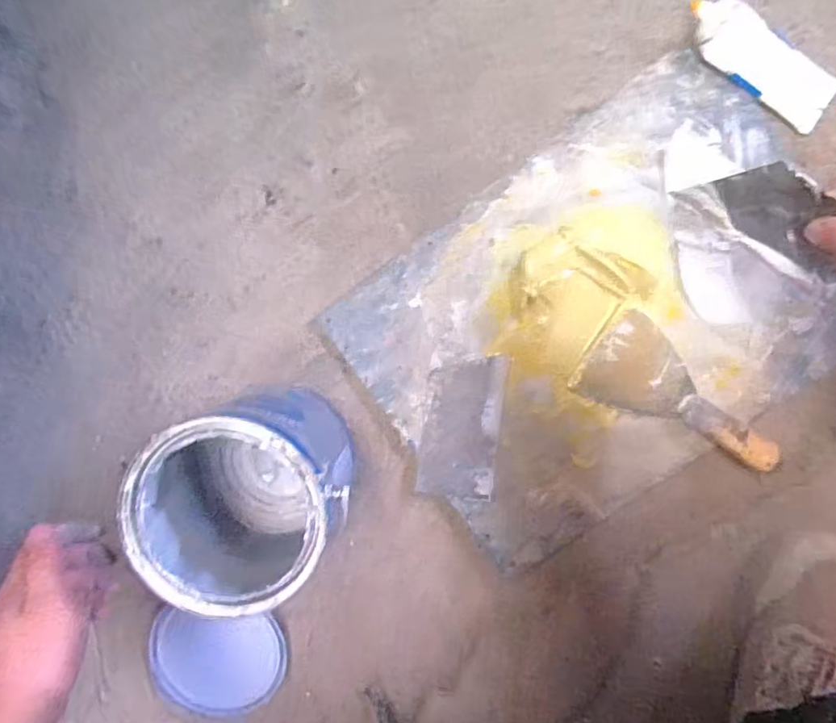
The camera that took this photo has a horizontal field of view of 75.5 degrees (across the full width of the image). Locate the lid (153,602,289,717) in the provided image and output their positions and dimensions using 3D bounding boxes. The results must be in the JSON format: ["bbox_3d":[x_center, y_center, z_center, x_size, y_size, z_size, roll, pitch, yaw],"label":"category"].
[{"bbox_3d":[-0.215,0.327,0.581,0.142,0.029,0.129,3,94,7],"label":"lid"}]

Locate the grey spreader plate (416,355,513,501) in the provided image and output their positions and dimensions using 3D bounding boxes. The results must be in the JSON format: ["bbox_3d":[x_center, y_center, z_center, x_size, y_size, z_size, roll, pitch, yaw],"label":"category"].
[{"bbox_3d":[0.043,0.064,0.526,0.074,0.004,0.140,8,95,7],"label":"grey spreader plate"}]

